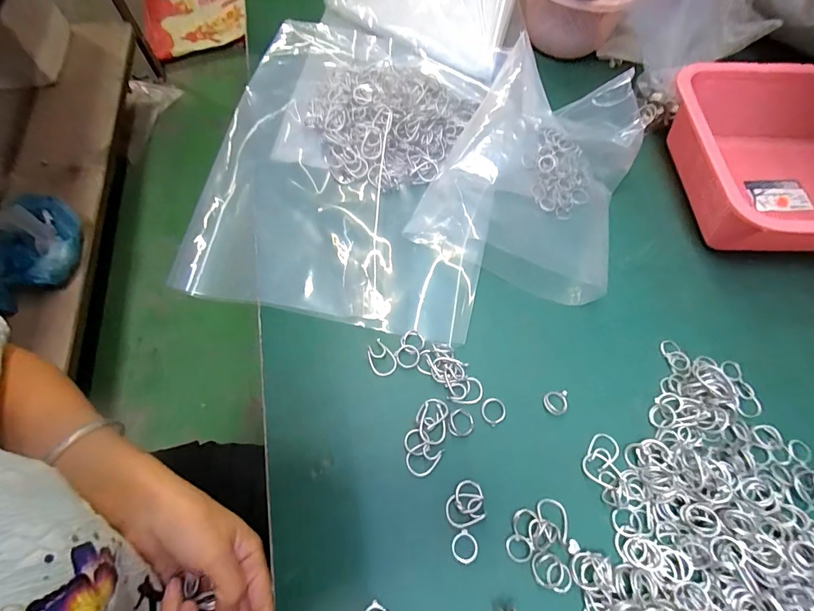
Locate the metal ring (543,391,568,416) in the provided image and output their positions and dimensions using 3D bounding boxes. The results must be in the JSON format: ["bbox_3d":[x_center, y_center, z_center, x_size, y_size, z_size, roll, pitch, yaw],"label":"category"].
[{"bbox_3d":[0.130,0.085,0.346,0.024,0.004,0.020,-6,64,-6],"label":"metal ring"}]

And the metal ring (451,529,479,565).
[{"bbox_3d":[0.043,0.178,0.292,0.020,0.004,0.020,1,64,-2],"label":"metal ring"}]

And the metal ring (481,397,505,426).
[{"bbox_3d":[0.073,0.089,0.338,0.020,0.006,0.021,1,64,-2],"label":"metal ring"}]

